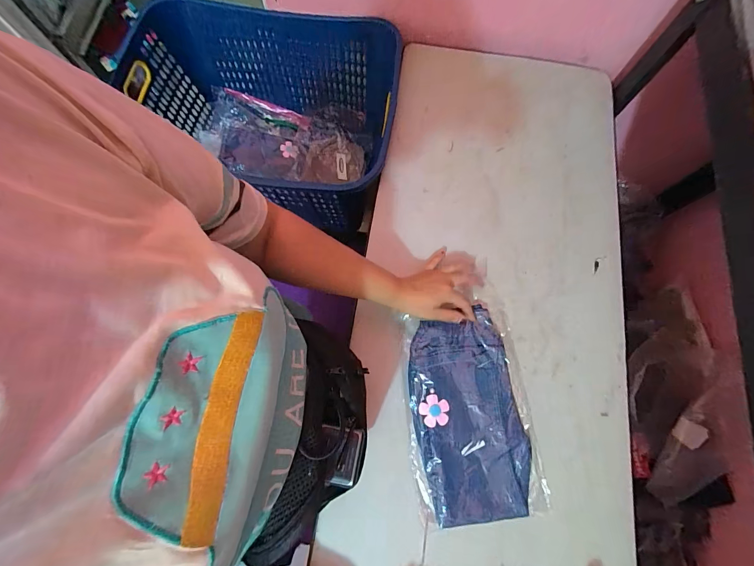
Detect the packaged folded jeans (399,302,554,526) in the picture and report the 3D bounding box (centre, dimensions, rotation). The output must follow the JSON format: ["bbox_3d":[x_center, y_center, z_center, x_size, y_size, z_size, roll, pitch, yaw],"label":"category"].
[{"bbox_3d":[0.138,0.192,0.501,0.179,0.018,0.292,-8,74,-3],"label":"packaged folded jeans"}]

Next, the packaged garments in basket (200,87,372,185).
[{"bbox_3d":[-0.224,-0.374,0.883,0.401,0.113,0.254,2,73,0],"label":"packaged garments in basket"}]

